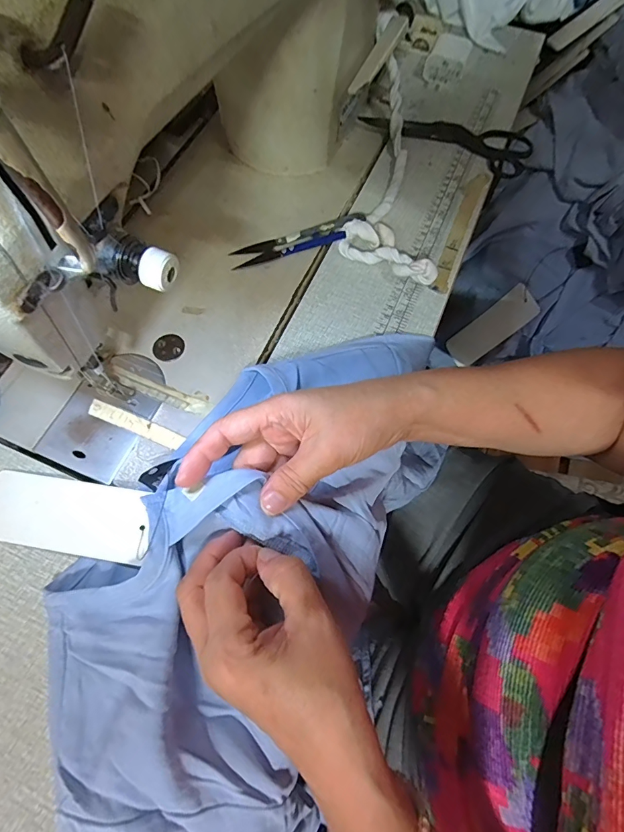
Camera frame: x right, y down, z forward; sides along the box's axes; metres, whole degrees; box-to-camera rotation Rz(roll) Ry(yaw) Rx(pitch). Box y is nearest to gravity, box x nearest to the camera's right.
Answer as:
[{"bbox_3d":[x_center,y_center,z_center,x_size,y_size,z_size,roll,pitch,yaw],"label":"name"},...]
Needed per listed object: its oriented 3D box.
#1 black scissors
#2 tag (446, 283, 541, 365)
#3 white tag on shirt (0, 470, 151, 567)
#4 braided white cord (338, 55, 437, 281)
[{"bbox_3d":[0.138,-0.291,0.437,0.168,0.008,0.059,23,68,8],"label":"black scissors"},{"bbox_3d":[0.225,-0.111,0.537,0.011,0.117,0.045,-1,62,-40],"label":"tag"},{"bbox_3d":[-0.161,0.064,0.280,0.116,0.004,0.046,9,66,5],"label":"white tag on shirt"},{"bbox_3d":[0.060,-0.224,0.389,0.073,0.040,0.243,-1,67,-2],"label":"braided white cord"}]

